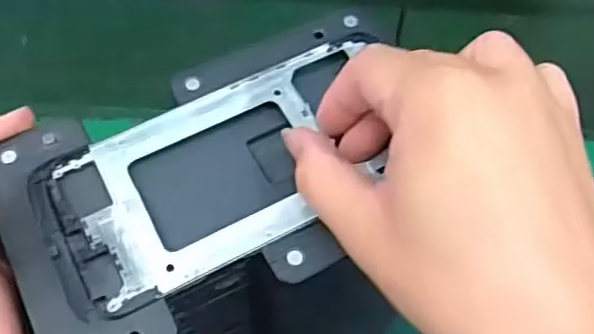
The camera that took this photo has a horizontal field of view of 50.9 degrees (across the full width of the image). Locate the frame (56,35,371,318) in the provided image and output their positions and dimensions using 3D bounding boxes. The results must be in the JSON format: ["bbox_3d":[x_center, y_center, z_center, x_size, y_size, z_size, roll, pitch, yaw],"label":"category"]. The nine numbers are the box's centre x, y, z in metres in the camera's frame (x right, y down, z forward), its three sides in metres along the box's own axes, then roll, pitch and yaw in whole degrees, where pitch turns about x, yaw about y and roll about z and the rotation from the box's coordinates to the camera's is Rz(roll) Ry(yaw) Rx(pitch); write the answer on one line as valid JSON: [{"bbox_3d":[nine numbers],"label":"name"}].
[{"bbox_3d":[-0.022,-0.003,0.259,0.135,0.008,0.075,-24,64,-16],"label":"frame"}]

